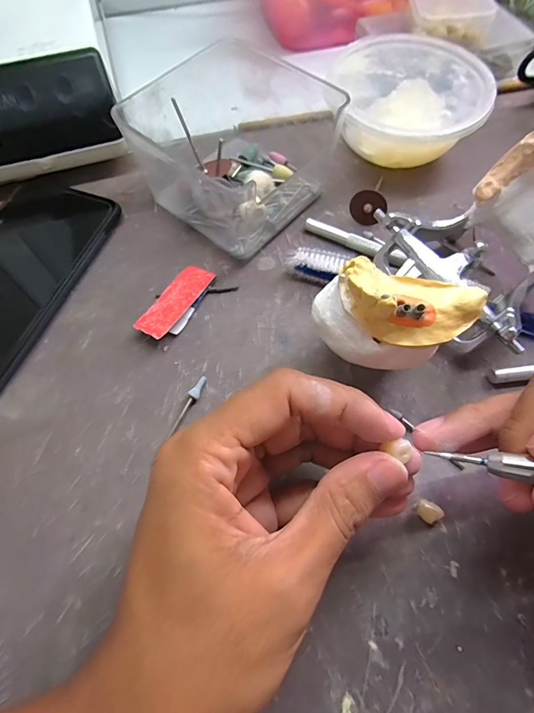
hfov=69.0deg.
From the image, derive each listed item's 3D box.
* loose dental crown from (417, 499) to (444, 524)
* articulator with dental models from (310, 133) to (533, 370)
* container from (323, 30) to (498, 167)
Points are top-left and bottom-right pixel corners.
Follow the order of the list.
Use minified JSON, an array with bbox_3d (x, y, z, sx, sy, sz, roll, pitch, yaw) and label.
[{"bbox_3d":[0.074,0.071,0.178,0.011,0.005,0.009,34,70,14],"label":"loose dental crown"},{"bbox_3d":[0.100,-0.047,0.192,0.092,0.075,0.163,41,72,17],"label":"articulator with dental models"},{"bbox_3d":[0.092,-0.170,0.266,0.100,0.042,0.105,0,66,0],"label":"container"}]

